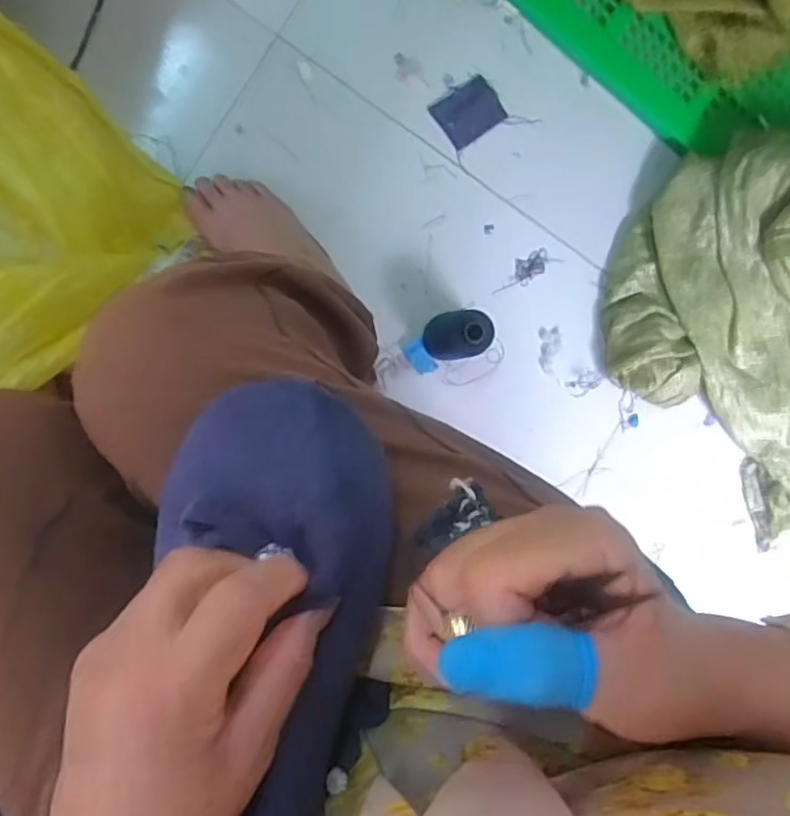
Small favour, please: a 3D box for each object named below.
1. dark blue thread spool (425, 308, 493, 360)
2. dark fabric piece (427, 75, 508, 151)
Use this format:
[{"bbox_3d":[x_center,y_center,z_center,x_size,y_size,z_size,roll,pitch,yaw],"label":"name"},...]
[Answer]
[{"bbox_3d":[0.067,-0.082,0.721,0.065,0.110,0.051,-9,95,-8],"label":"dark blue thread spool"},{"bbox_3d":[0.088,-0.351,0.757,0.076,0.004,0.060,-35,98,-5],"label":"dark fabric piece"}]

